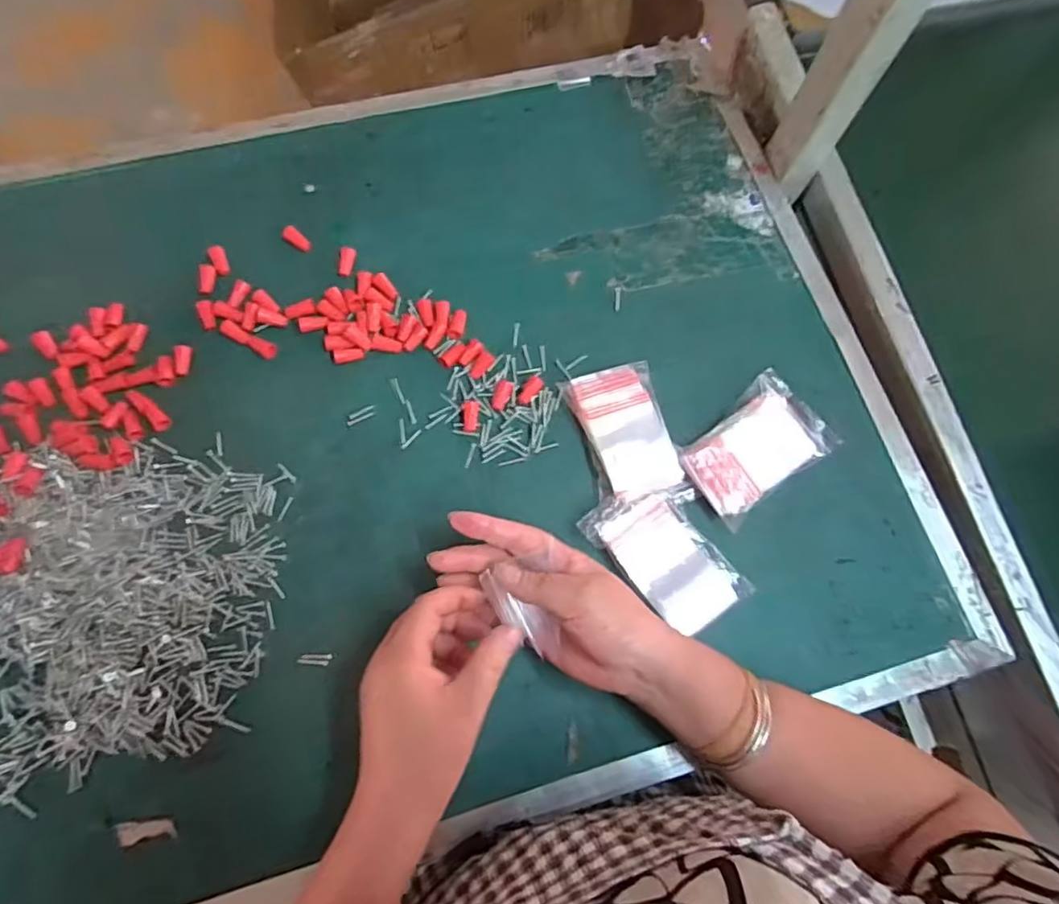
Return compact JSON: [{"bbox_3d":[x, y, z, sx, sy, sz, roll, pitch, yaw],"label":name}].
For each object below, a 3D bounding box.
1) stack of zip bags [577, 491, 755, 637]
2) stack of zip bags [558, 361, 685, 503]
[{"bbox_3d":[0.096,0.072,0.427,0.065,0.018,0.109,-41,79,-13],"label":"stack of zip bags"},{"bbox_3d":[0.069,-0.018,0.451,0.065,0.018,0.101,-12,74,-6],"label":"stack of zip bags"}]

